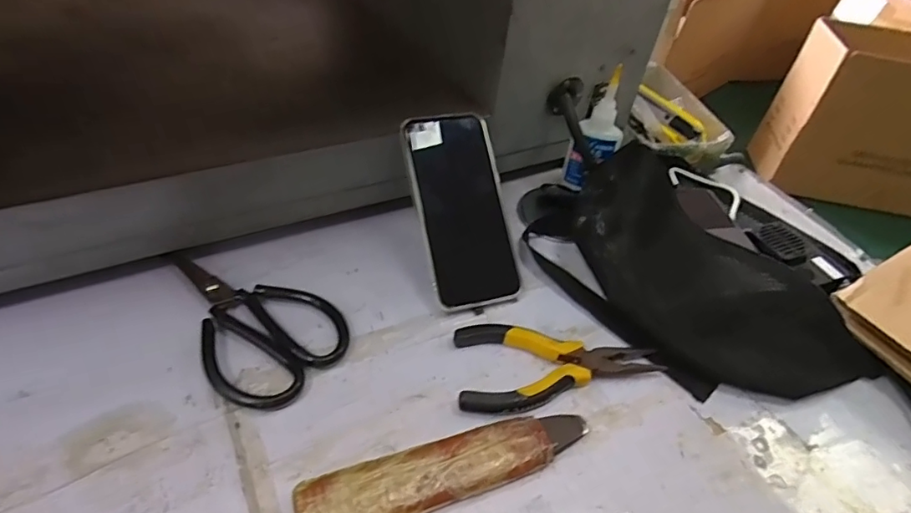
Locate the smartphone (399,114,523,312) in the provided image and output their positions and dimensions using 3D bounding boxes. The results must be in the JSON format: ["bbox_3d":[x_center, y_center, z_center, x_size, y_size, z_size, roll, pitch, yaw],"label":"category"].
[{"bbox_3d":[0.007,-0.039,0.441,0.078,0.011,0.159,-11,85,-18],"label":"smartphone"}]

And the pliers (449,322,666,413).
[{"bbox_3d":[0.078,0.082,0.392,0.152,0.018,0.069,1,46,-7],"label":"pliers"}]

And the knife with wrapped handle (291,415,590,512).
[{"bbox_3d":[-0.002,0.135,0.332,0.186,0.018,0.039,-12,49,-18],"label":"knife with wrapped handle"}]

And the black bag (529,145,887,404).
[{"bbox_3d":[0.178,0.005,0.431,0.121,0.084,0.299,-33,58,-33],"label":"black bag"}]

